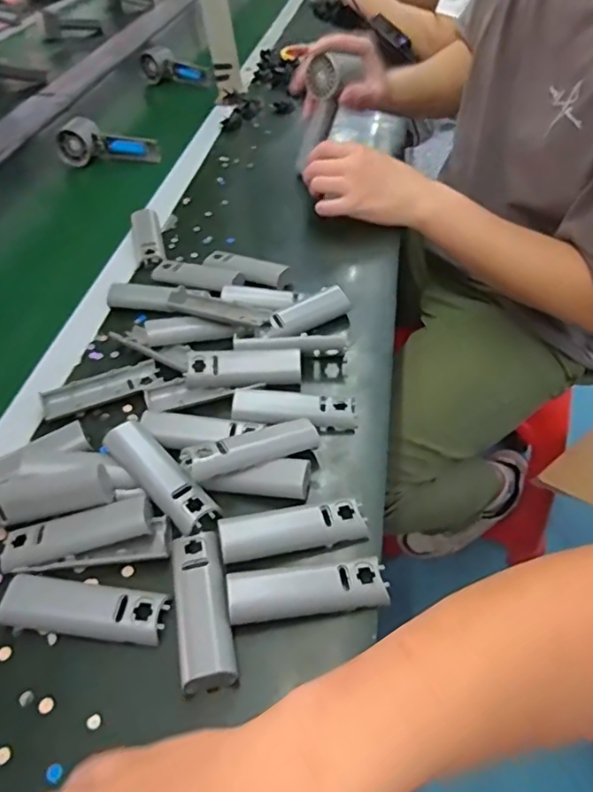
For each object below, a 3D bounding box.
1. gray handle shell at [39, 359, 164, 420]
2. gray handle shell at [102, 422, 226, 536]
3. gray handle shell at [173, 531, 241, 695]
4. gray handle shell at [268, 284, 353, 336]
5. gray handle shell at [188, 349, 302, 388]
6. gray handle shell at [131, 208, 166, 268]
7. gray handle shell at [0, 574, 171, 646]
[{"bbox_3d":[-0.175,-0.006,0.524,0.103,0.016,0.032,-20,48,-15],"label":"gray handle shell"},{"bbox_3d":[-0.102,0.056,0.431,0.032,0.021,0.101,-36,54,-28],"label":"gray handle shell"},{"bbox_3d":[-0.061,0.135,0.374,0.033,0.020,0.103,-10,46,-7],"label":"gray handle shell"},{"bbox_3d":[0.013,-0.083,0.575,0.081,0.023,0.024,-23,49,-18],"label":"gray handle shell"},{"bbox_3d":[-0.046,-0.025,0.520,0.102,0.013,0.033,-2,83,2],"label":"gray handle shell"},{"bbox_3d":[-0.182,-0.196,0.708,0.033,0.014,0.109,-12,46,-9],"label":"gray handle shell"},{"bbox_3d":[-0.136,0.138,0.374,0.103,0.016,0.032,5,46,8],"label":"gray handle shell"}]

